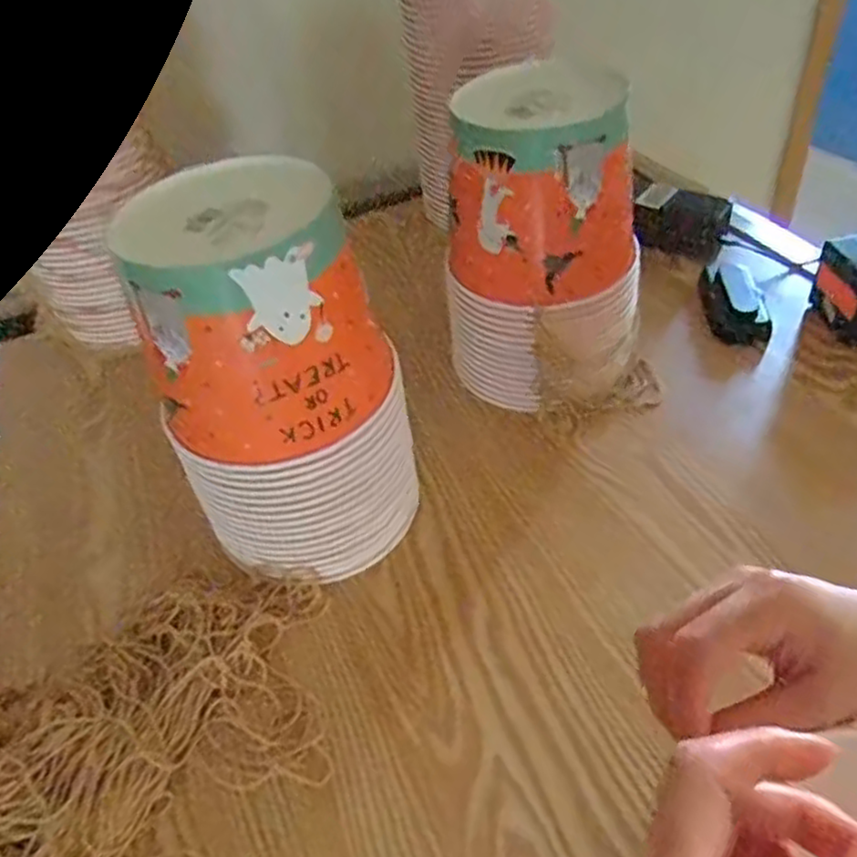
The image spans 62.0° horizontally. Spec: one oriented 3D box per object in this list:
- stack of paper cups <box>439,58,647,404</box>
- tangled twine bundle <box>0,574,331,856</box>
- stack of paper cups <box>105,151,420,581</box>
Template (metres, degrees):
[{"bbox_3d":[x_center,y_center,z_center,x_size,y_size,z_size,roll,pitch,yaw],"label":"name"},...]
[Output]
[{"bbox_3d":[0.096,-0.142,0.588,0.153,0.256,0.120,9,47,16],"label":"stack of paper cups"},{"bbox_3d":[-0.210,0.206,0.429,0.353,0.037,0.216,-36,51,-26],"label":"tangled twine bundle"},{"bbox_3d":[-0.087,-0.015,0.471,0.147,0.267,0.148,-10,43,-2],"label":"stack of paper cups"}]

